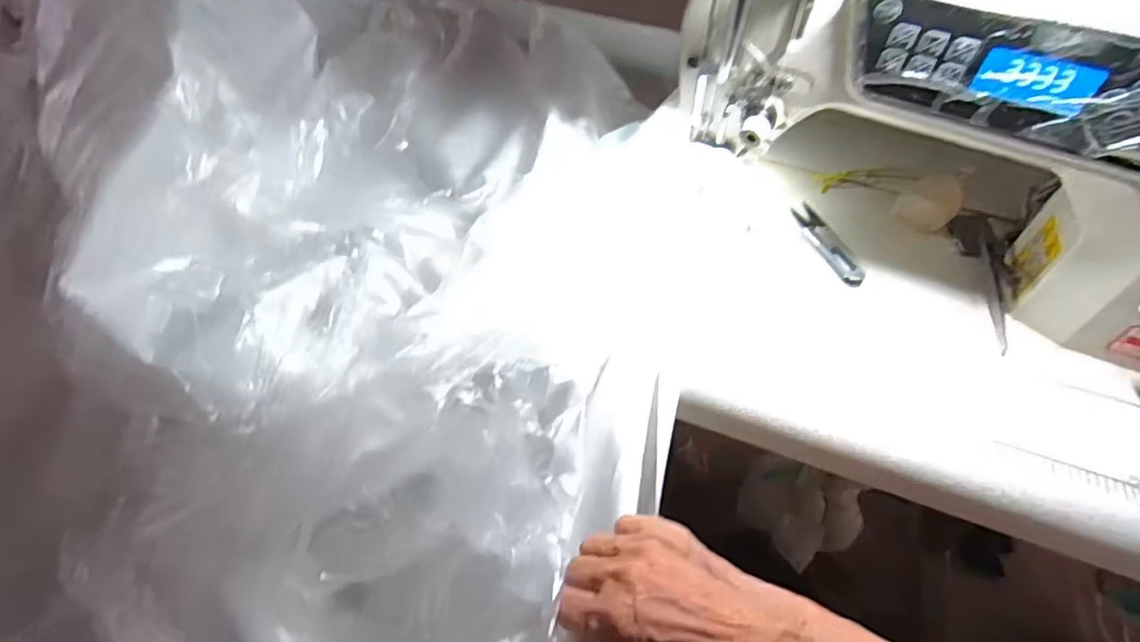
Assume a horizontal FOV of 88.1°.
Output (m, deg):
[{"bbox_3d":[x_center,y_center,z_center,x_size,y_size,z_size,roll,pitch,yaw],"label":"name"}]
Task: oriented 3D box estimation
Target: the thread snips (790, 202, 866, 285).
[{"bbox_3d":[0.210,-0.064,0.484,0.024,0.004,0.094,-10,51,-11],"label":"thread snips"}]

